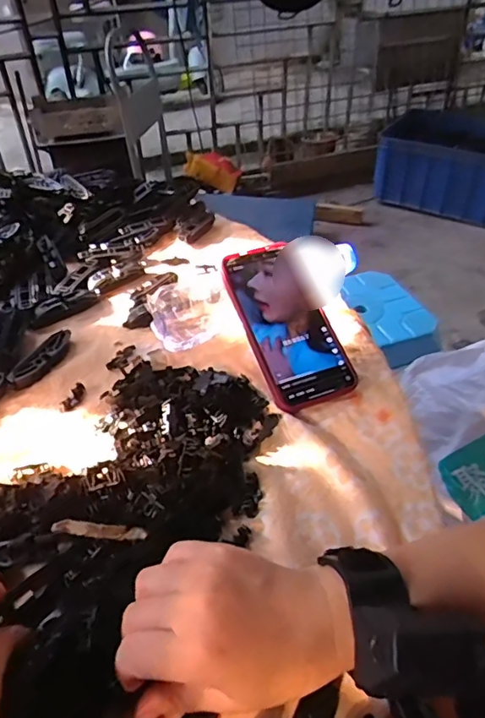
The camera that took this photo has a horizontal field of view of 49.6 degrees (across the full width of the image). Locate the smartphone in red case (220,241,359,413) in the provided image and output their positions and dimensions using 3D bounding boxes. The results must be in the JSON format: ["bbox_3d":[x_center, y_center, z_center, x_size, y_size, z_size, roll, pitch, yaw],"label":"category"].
[{"bbox_3d":[0.038,-0.035,0.476,0.077,0.013,0.161,-17,70,-15],"label":"smartphone in red case"}]

